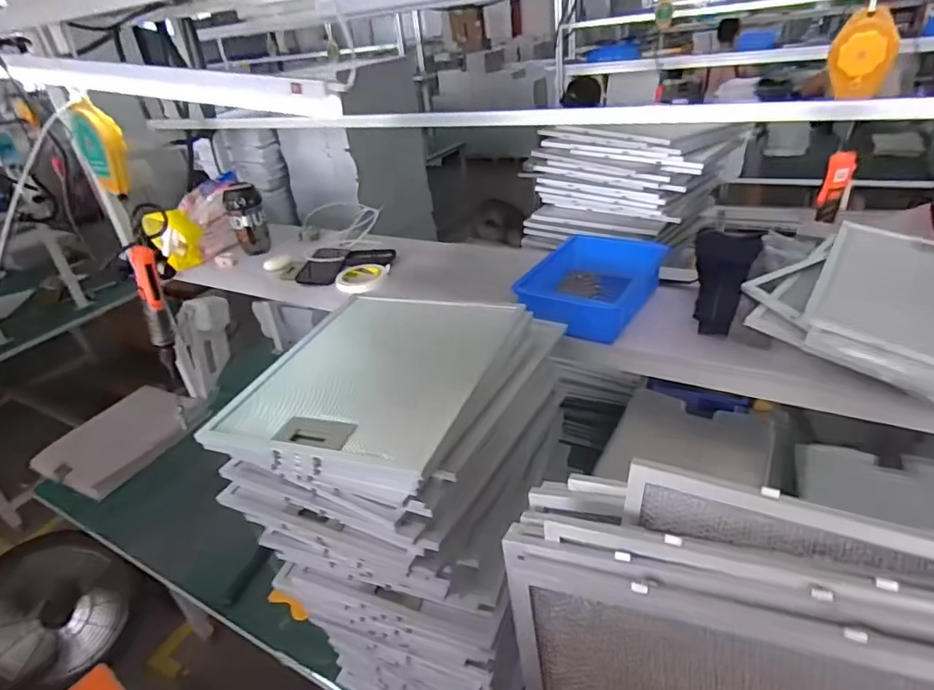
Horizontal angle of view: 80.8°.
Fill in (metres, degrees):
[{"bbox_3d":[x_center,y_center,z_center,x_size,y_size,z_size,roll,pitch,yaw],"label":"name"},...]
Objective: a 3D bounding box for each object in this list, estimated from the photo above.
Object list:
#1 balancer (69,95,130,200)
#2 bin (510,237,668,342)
[{"bbox_3d":[-0.547,-0.296,0.822,0.058,0.128,0.140,-25,35,-27],"label":"balancer"},{"bbox_3d":[0.204,-0.090,0.914,0.173,0.079,0.255,14,37,31],"label":"bin"}]

